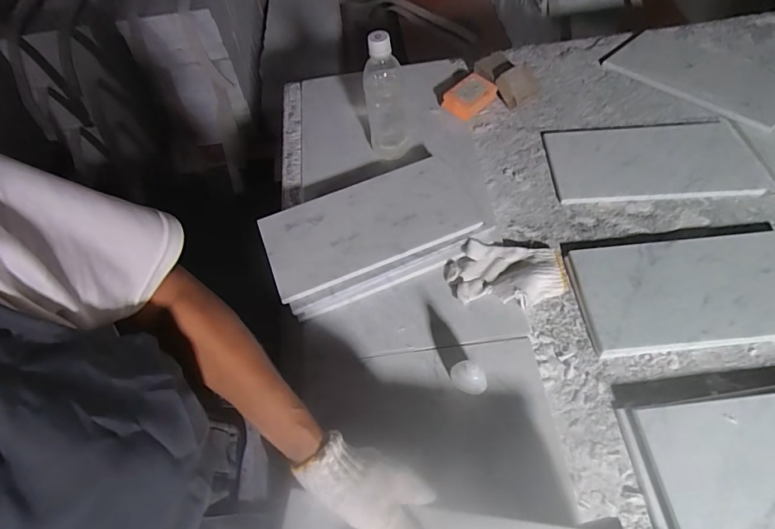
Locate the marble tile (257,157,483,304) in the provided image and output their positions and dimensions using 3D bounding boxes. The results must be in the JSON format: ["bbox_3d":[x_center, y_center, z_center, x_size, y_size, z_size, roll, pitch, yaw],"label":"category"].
[{"bbox_3d":[-0.030,-0.063,0.652,0.302,0.018,0.156,-21,58,-8],"label":"marble tile"}]

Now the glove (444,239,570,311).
[{"bbox_3d":[0.167,0.012,0.611,0.164,0.027,0.092,2,57,7],"label":"glove"}]

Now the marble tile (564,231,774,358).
[{"bbox_3d":[0.419,0.032,0.586,0.308,0.024,0.156,-6,57,2],"label":"marble tile"}]

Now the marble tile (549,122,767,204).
[{"bbox_3d":[0.428,-0.173,0.717,0.311,0.018,0.160,-2,57,5],"label":"marble tile"}]

